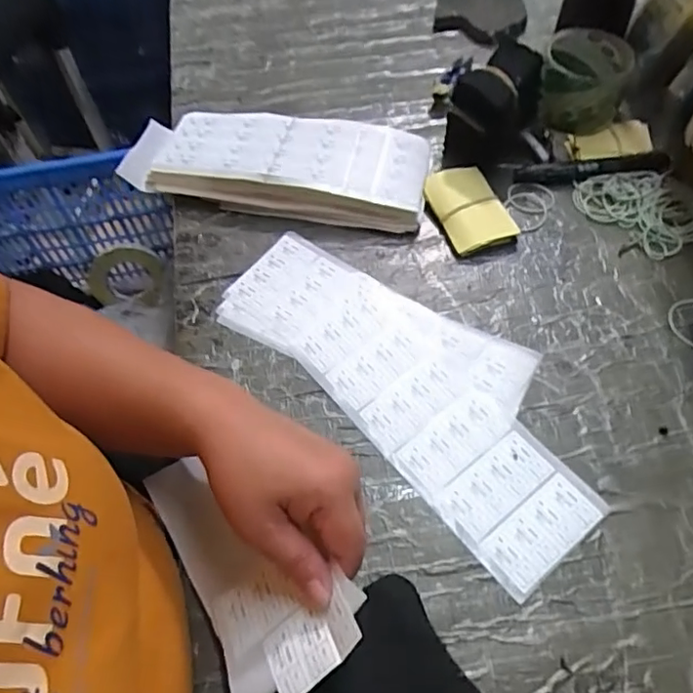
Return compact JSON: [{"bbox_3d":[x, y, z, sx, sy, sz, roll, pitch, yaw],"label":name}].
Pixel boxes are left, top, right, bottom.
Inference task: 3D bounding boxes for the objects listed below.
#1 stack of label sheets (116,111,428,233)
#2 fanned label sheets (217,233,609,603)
[{"bbox_3d":[-0.064,-0.178,0.593,0.282,0.056,0.103,7,59,8],"label":"stack of label sheets"},{"bbox_3d":[0.051,0.019,0.479,0.146,0.019,0.340,-41,62,-20],"label":"fanned label sheets"}]

